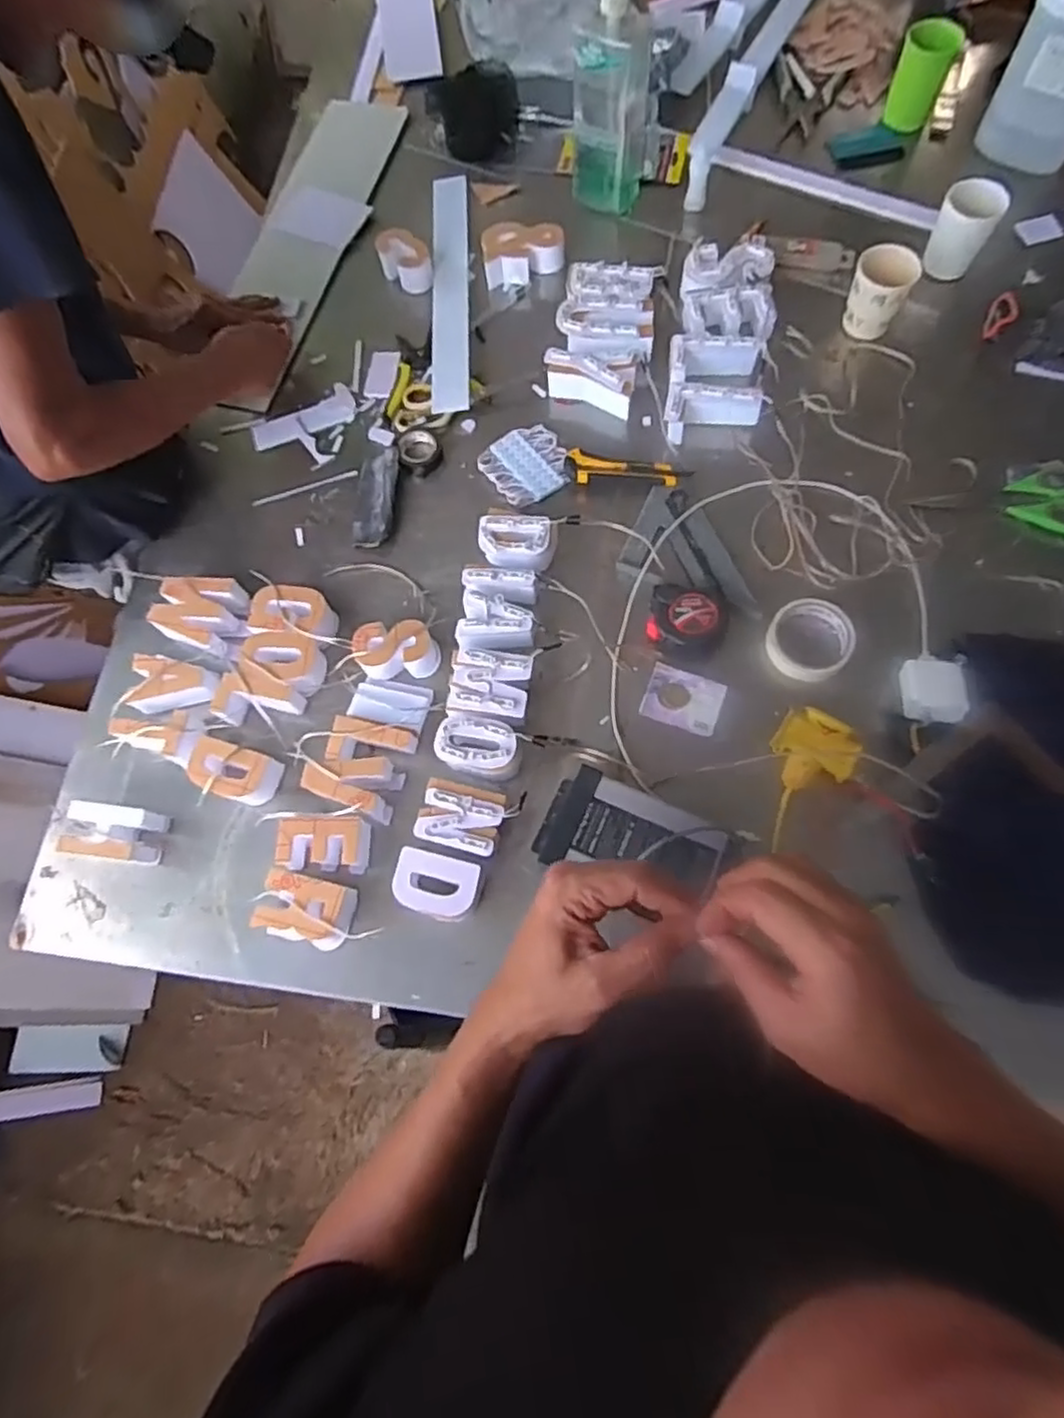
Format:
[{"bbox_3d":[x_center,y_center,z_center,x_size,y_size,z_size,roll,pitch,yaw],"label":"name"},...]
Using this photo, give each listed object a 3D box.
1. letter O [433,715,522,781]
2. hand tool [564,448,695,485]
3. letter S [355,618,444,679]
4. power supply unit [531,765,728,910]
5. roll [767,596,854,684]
[{"bbox_3d":[-0.055,0.043,0.745,0.092,0.037,0.062,13,73,6],"label":"letter O"},{"bbox_3d":[0.118,-0.293,0.863,0.155,0.011,0.041,4,69,4],"label":"hand tool"},{"bbox_3d":[-0.152,-0.066,0.788,0.090,0.039,0.060,-8,70,1],"label":"letter S"},{"bbox_3d":[0.095,0.133,0.705,0.172,0.054,0.103,22,74,9],"label":"power supply unit"},{"bbox_3d":[0.305,-0.076,0.776,0.091,0.025,0.105,34,76,12],"label":"roll"}]

